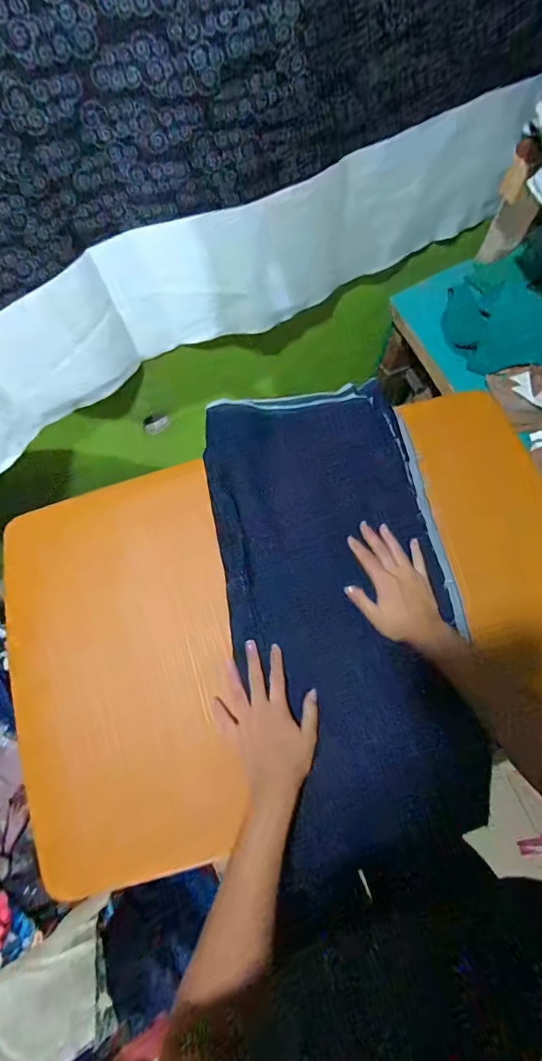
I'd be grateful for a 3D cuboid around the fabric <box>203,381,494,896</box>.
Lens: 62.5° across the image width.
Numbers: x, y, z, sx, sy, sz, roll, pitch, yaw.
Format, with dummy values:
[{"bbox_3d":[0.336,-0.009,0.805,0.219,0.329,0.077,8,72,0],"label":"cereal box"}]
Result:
[{"bbox_3d":[0.093,0.074,0.571,0.284,0.030,0.577,-12,72,-3],"label":"fabric"}]

